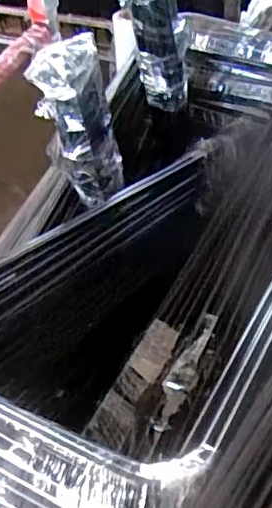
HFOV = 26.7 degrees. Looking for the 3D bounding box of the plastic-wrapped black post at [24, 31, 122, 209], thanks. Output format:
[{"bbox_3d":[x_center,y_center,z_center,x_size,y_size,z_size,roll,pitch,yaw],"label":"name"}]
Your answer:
[{"bbox_3d":[-0.079,-0.168,0.815,0.102,0.260,0.060,-9,45,-1],"label":"plastic-wrapped black post"}]

